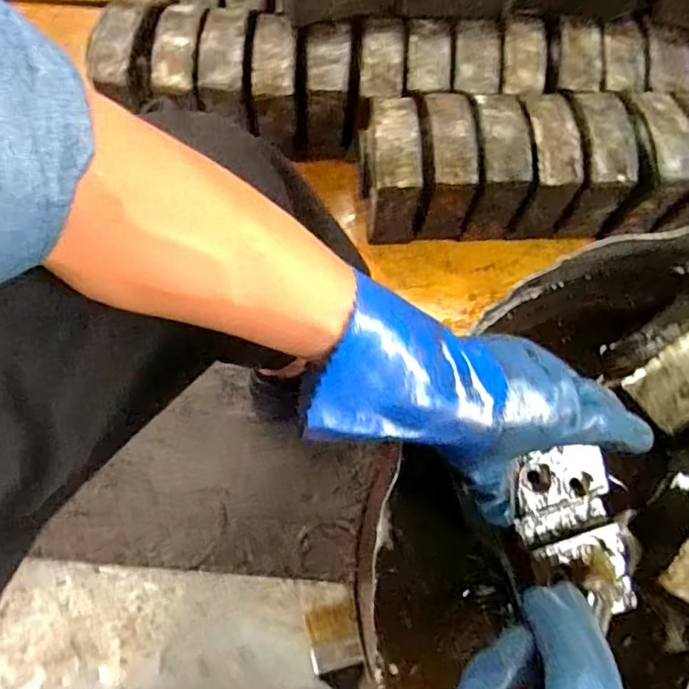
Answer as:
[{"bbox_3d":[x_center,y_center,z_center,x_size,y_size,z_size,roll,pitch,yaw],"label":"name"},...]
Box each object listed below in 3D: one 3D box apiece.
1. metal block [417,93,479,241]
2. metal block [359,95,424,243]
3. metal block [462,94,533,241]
[{"bbox_3d":[0.148,-0.266,0.890,0.071,0.164,0.171,-3,71,-3],"label":"metal block"},{"bbox_3d":[0.065,-0.256,0.887,0.082,0.181,0.175,-4,71,-3],"label":"metal block"},{"bbox_3d":[0.222,-0.265,0.887,0.072,0.161,0.172,-1,71,-2],"label":"metal block"}]

